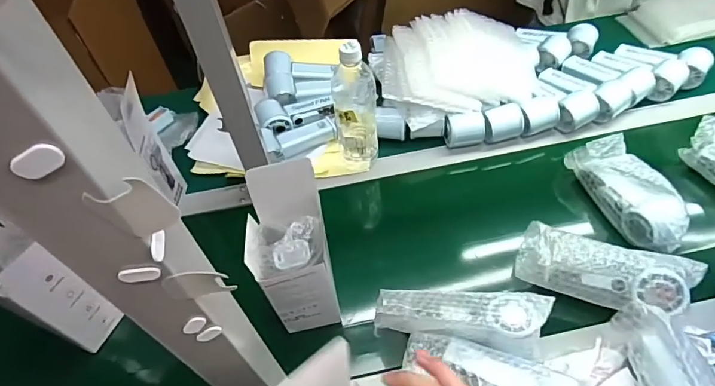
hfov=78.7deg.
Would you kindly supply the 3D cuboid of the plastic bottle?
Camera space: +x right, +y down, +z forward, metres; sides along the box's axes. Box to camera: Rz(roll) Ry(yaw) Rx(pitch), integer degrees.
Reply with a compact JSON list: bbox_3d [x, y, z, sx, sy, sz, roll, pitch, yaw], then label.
[{"bbox_3d":[-0.004,-0.122,0.660,0.066,0.210,0.076,-1,54,4],"label":"plastic bottle"}]

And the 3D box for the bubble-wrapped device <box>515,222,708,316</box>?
[{"bbox_3d":[0.313,0.097,0.548,0.205,0.056,0.080,14,56,14],"label":"bubble-wrapped device"}]

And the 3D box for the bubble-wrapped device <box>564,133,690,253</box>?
[{"bbox_3d":[0.395,-0.004,0.629,0.066,0.064,0.188,-20,55,-10],"label":"bubble-wrapped device"}]

